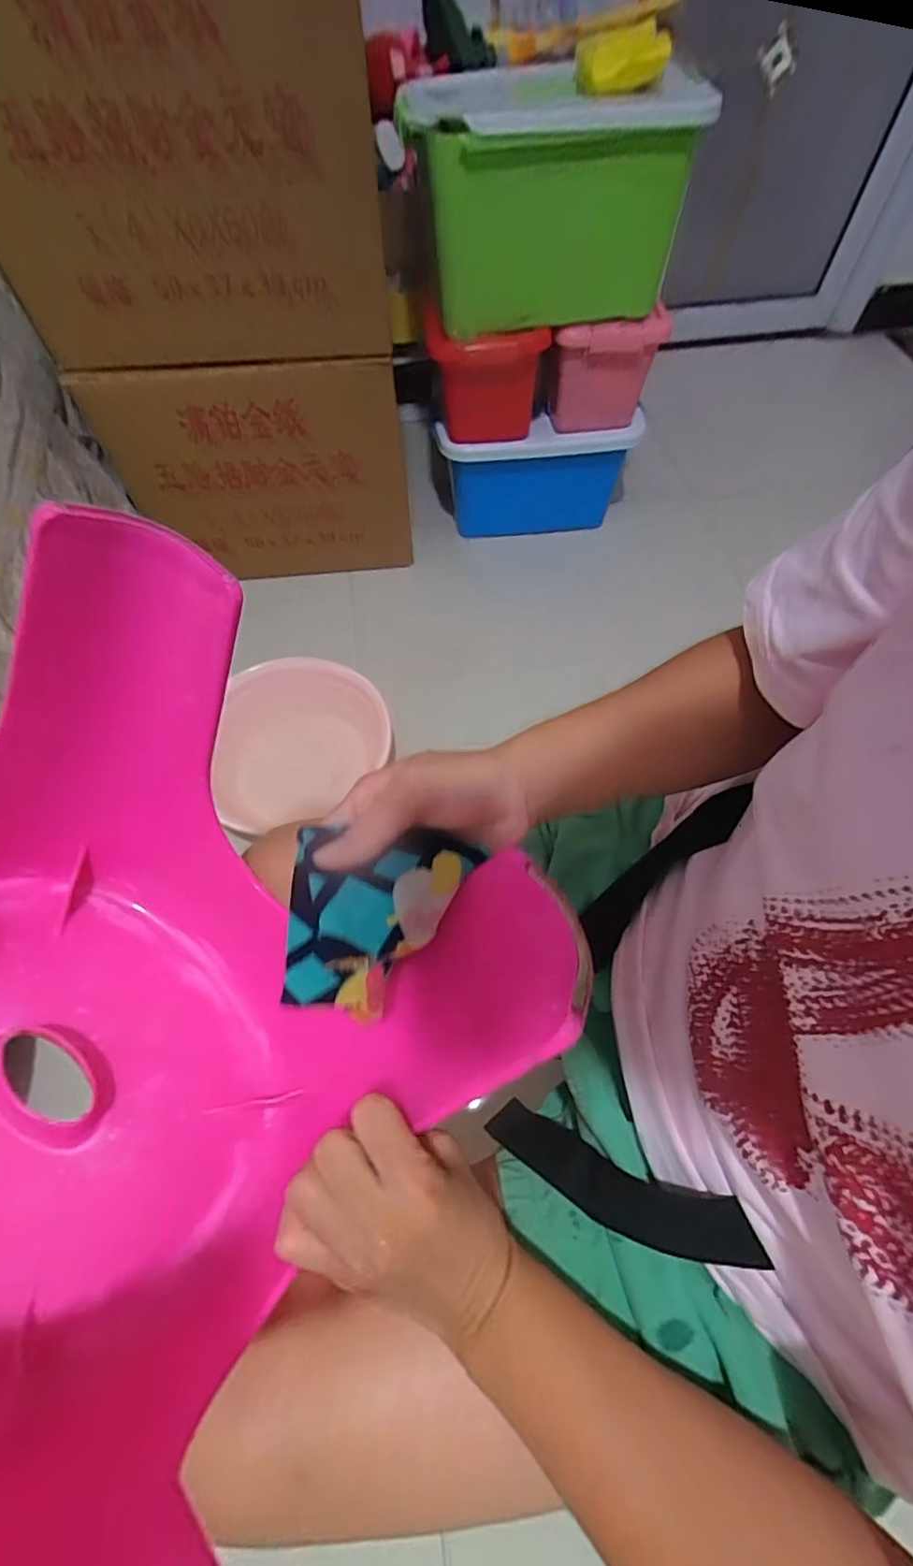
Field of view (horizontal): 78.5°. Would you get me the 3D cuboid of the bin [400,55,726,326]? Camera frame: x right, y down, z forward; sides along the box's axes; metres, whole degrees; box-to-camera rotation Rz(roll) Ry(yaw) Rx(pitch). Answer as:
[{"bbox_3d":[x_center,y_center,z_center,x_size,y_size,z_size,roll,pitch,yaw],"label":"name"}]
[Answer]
[{"bbox_3d":[0.116,-0.835,0.784,0.378,0.225,0.244,-17,63,-7],"label":"bin"}]

